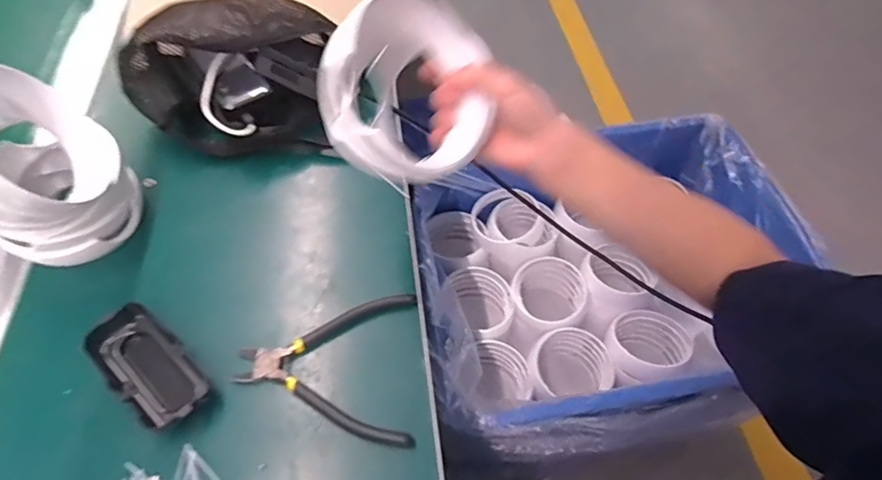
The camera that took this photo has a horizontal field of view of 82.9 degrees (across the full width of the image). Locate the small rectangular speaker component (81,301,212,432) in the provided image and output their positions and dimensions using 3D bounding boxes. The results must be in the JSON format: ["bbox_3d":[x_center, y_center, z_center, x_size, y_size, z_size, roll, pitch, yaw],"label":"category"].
[{"bbox_3d":[-0.222,0.099,0.383,0.105,0.029,0.050,38,64,23],"label":"small rectangular speaker component"}]

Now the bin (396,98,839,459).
[{"bbox_3d":[0.234,0.071,0.734,0.525,0.246,0.413,-11,57,-7],"label":"bin"}]

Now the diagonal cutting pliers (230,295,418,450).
[{"bbox_3d":[-0.089,0.098,0.394,0.135,0.011,0.119,1,56,1],"label":"diagonal cutting pliers"}]

